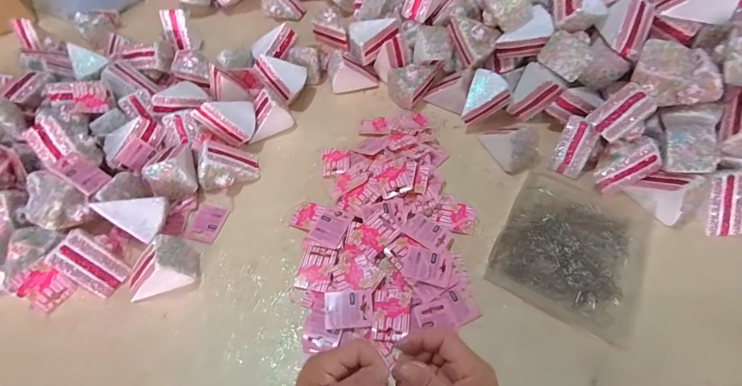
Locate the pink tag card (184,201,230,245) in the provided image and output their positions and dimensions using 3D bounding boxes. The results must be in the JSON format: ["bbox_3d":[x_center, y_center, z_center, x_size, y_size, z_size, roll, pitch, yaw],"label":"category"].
[{"bbox_3d":[-0.250,0.046,0.579,0.048,0.006,0.063,14,54,3],"label":"pink tag card"}]

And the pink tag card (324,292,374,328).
[{"bbox_3d":[-0.027,0.148,0.487,0.062,0.004,0.044,-1,63,-1],"label":"pink tag card"}]

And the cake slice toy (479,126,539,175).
[{"bbox_3d":[0.224,-0.082,0.610,0.062,0.067,0.087,-13,56,-7],"label":"cake slice toy"}]

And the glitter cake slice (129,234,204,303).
[{"bbox_3d":[-0.281,0.098,0.501,0.095,0.059,0.068,-14,56,-7],"label":"glitter cake slice"}]

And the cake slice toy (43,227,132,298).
[{"bbox_3d":[-0.374,0.093,0.511,0.076,0.060,0.058,22,59,16],"label":"cake slice toy"}]

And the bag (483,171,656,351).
[{"bbox_3d":[0.280,0.071,0.531,0.180,0.020,0.207,24,60,17],"label":"bag"}]

